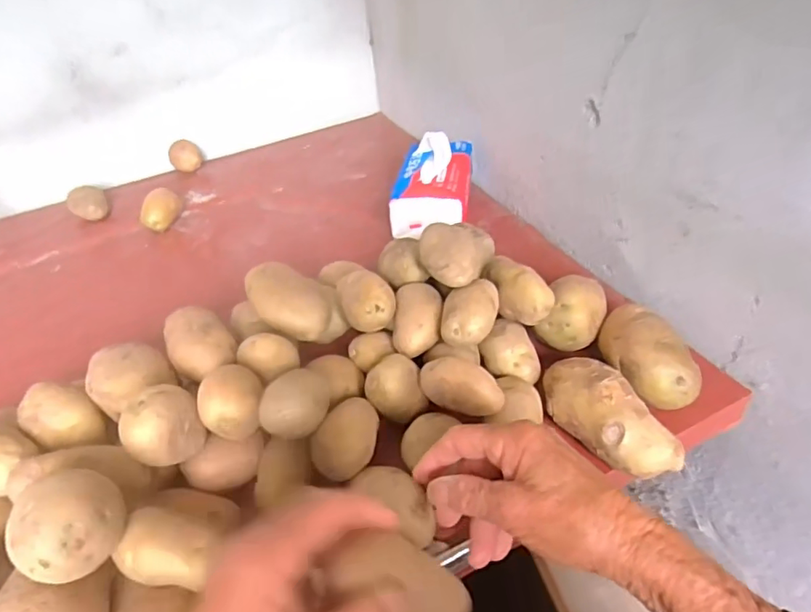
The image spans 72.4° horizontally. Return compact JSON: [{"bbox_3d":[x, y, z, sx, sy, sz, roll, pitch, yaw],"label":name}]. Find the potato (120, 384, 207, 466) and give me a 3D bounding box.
[{"bbox_3d":[-0.173,0.084,0.394,0.053,0.051,0.043,-31,46,-26],"label":"potato"}]

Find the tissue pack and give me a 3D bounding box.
[{"bbox_3d":[0.034,-0.163,0.704,0.095,0.072,0.157,1,41,10],"label":"tissue pack"}]

